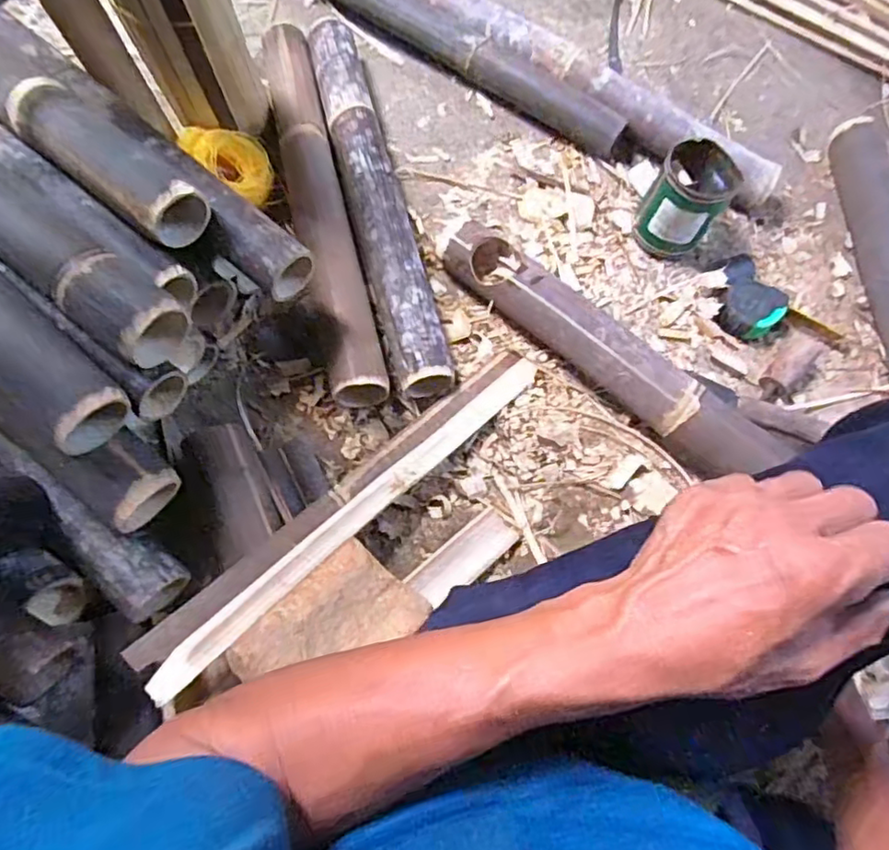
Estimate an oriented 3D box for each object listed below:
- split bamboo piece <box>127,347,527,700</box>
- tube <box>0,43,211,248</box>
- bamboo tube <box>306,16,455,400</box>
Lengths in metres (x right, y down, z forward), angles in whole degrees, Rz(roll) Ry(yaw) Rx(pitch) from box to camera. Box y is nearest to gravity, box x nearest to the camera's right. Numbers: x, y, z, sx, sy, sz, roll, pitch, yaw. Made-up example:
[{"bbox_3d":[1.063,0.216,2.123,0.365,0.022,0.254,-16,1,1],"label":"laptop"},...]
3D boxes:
[{"bbox_3d":[-0.086,0.074,0.674,0.066,0.028,0.531,44,62,13],"label":"split bamboo piece"},{"bbox_3d":[-0.446,-0.353,0.623,0.547,0.073,0.082,37,71,9],"label":"tube"},{"bbox_3d":[-0.092,-0.300,0.829,0.077,0.080,0.559,-14,71,-10],"label":"bamboo tube"}]

